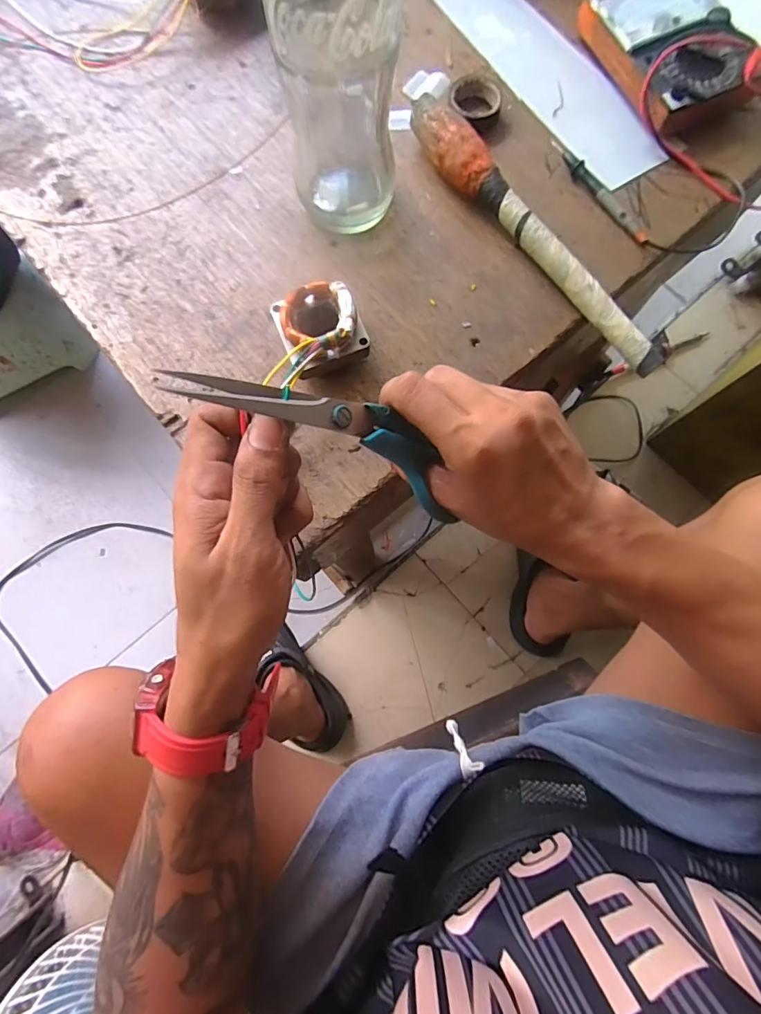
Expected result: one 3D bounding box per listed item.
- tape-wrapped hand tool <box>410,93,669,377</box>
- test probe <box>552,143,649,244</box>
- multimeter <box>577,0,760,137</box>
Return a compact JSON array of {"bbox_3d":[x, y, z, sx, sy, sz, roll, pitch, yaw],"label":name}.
[{"bbox_3d":[0.123,-0.221,0.376,0.030,0.037,0.287,-40,80,-8],"label":"tape-wrapped hand tool"},{"bbox_3d":[0.186,-0.268,0.398,0.015,0.009,0.116,-35,80,-7],"label":"test probe"},{"bbox_3d":[0.252,-0.406,0.416,0.109,0.036,0.155,-23,78,-5],"label":"multimeter"}]

